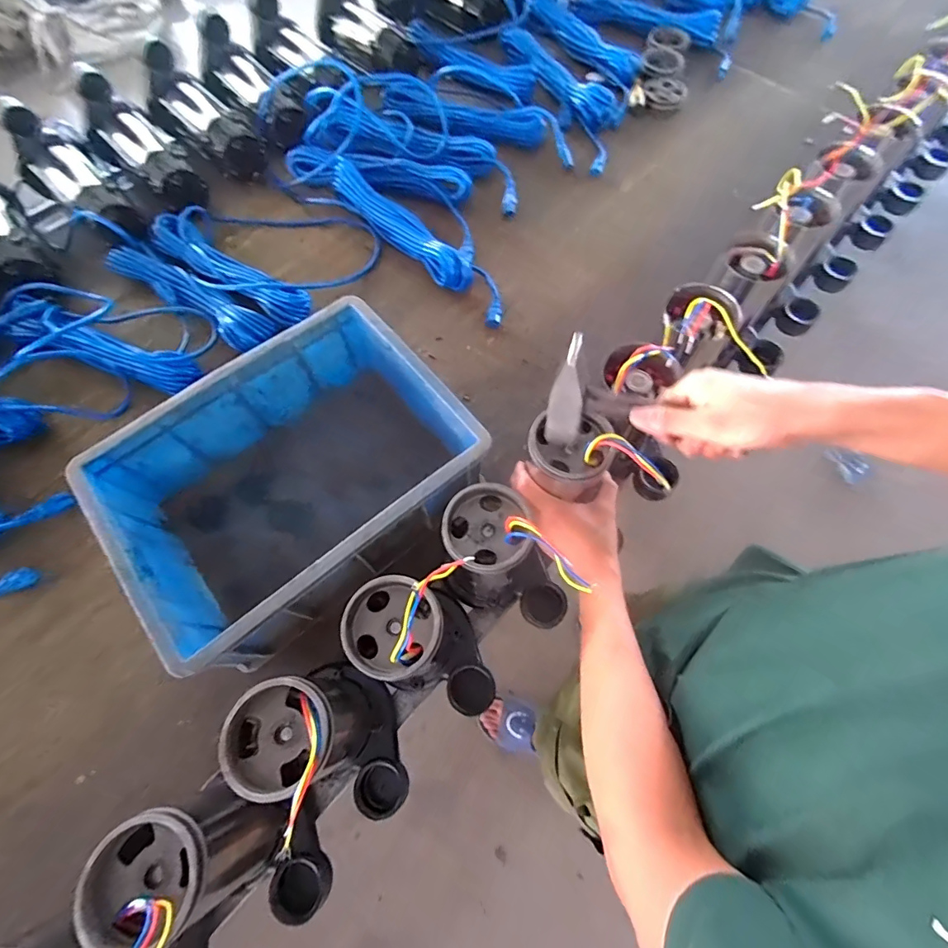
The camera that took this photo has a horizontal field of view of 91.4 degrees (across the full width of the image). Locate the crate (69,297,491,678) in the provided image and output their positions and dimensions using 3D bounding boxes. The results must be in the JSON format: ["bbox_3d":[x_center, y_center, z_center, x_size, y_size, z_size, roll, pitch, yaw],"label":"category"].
[{"bbox_3d":[-0.221,0.008,0.608,0.399,0.176,0.313,-36,72,-13],"label":"crate"}]

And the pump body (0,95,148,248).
[{"bbox_3d":[-0.699,-0.505,0.820,0.133,0.124,0.314,-38,72,-14],"label":"pump body"}]

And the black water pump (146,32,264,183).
[{"bbox_3d":[-0.515,-0.693,0.889,0.254,0.124,0.127,38,73,14],"label":"black water pump"}]

